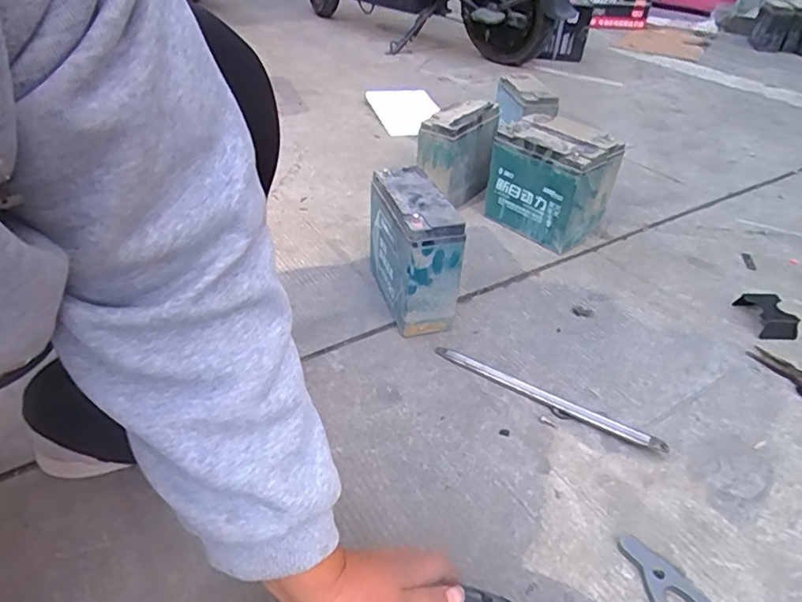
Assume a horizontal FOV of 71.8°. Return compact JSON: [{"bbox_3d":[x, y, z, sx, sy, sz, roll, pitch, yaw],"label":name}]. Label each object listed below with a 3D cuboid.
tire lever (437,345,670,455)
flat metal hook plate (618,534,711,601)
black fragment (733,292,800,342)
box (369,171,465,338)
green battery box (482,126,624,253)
[{"bbox_3d":[0.171,0.114,0.671,0.285,0.014,0.018,24,42,24],"label":"tire lever"},{"bbox_3d":[0.243,0.261,0.490,0.050,0.009,0.117,-28,47,-34],"label":"flat metal hook plate"},{"bbox_3d":[0.538,0.021,0.813,0.049,0.029,0.083,0,38,-4],"label":"black fragment"},{"bbox_3d":[0.014,-0.071,0.776,0.076,0.170,0.179,-10,40,-17],"label":"box"},{"bbox_3d":[0.255,-0.208,0.969,0.182,0.171,0.130,31,45,31],"label":"green battery box"}]

